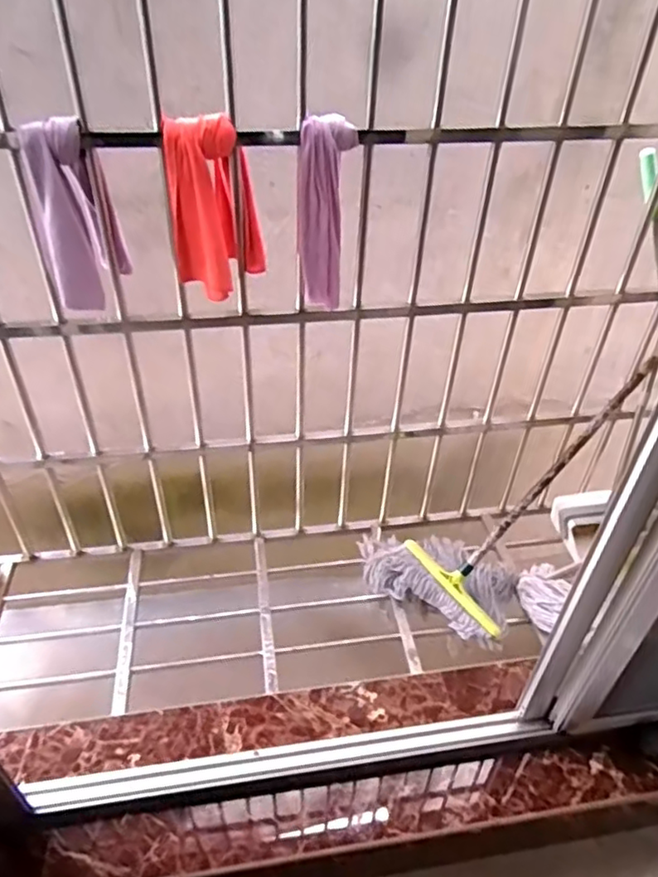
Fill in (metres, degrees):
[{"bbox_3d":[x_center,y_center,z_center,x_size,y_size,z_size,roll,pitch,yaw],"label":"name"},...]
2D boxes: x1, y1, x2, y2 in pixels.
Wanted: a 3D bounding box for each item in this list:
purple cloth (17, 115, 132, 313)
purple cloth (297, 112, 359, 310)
[{"bbox_3d":[-0.432,-0.376,1.068,0.132,0.298,0.069,-9,41,-13],"label":"purple cloth"},{"bbox_3d":[-0.008,-0.398,1.123,0.096,0.320,0.068,4,40,2],"label":"purple cloth"}]

